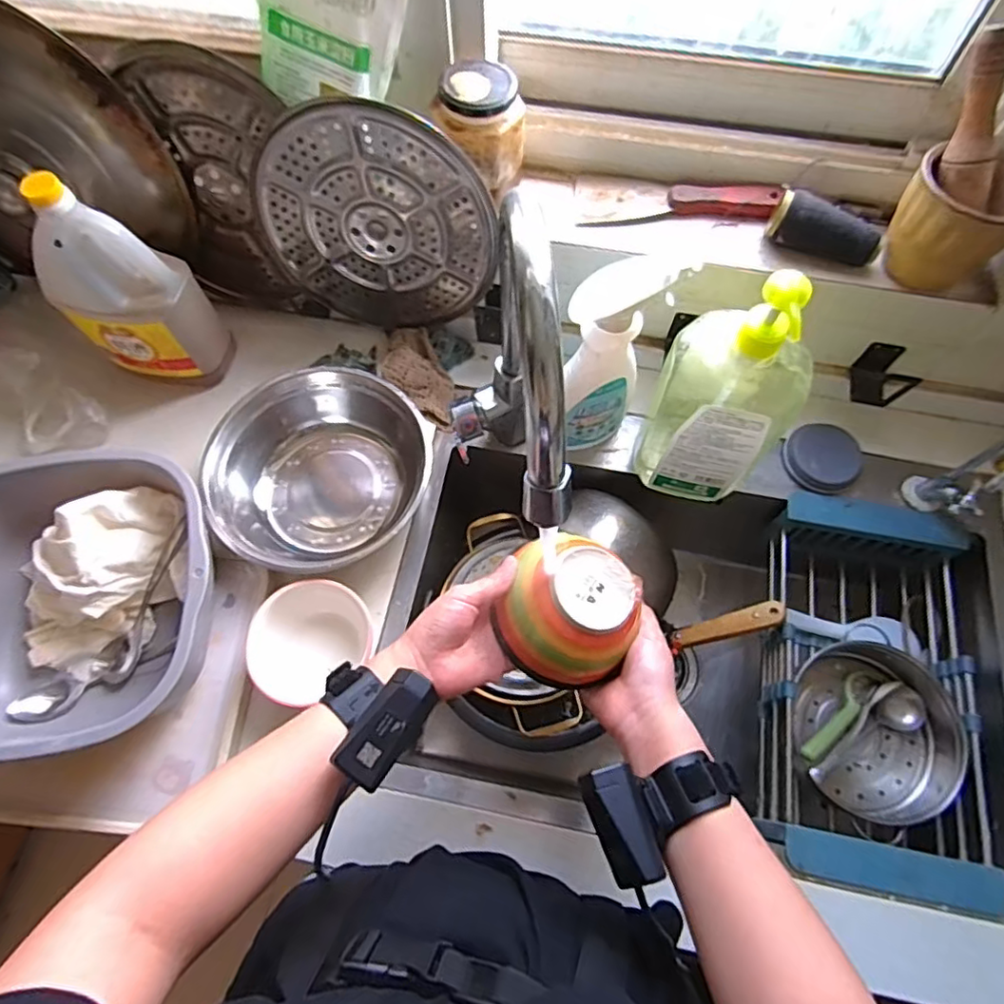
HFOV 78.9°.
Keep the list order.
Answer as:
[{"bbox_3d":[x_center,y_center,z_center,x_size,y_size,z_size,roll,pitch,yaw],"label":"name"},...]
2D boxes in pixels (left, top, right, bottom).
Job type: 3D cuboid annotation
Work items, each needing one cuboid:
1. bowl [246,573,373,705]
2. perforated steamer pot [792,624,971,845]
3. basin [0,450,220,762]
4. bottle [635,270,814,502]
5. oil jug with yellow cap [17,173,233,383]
[{"bbox_3d":[-0.187,0.132,0.592,0.092,0.057,0.113,41,73,16],"label":"bowl"},{"bbox_3d":[0.389,0.239,0.637,0.152,0.066,0.169,31,71,13],"label":"perforated steamer pot"},{"bbox_3d":[-0.380,0.096,0.564,0.248,0.131,0.252,-6,67,-2],"label":"basin"},{"bbox_3d":[0.204,-0.095,0.562,0.114,0.265,0.074,18,68,8],"label":"bottle"},{"bbox_3d":[-0.389,-0.219,0.632,0.124,0.232,0.073,8,67,3],"label":"oil jug with yellow cap"}]

